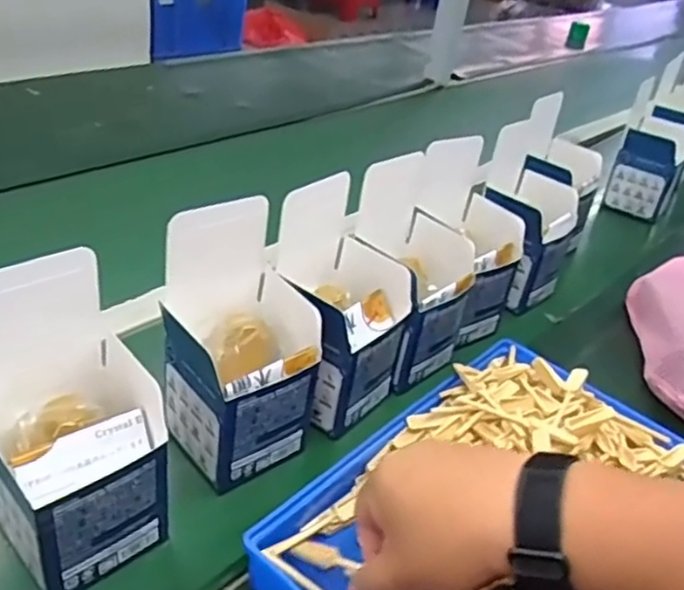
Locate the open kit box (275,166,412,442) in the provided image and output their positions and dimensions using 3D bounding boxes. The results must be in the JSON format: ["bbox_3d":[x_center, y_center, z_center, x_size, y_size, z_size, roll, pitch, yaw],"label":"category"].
[{"bbox_3d":[-0.007,0.015,0.550,0.097,0.148,0.099,29,38,28],"label":"open kit box"}]

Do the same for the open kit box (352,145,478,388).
[{"bbox_3d":[0.060,-0.017,0.605,0.086,0.167,0.097,27,38,33],"label":"open kit box"}]

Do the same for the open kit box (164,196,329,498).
[{"bbox_3d":[-0.074,0.033,0.490,0.095,0.171,0.092,-23,44,-39],"label":"open kit box"}]

